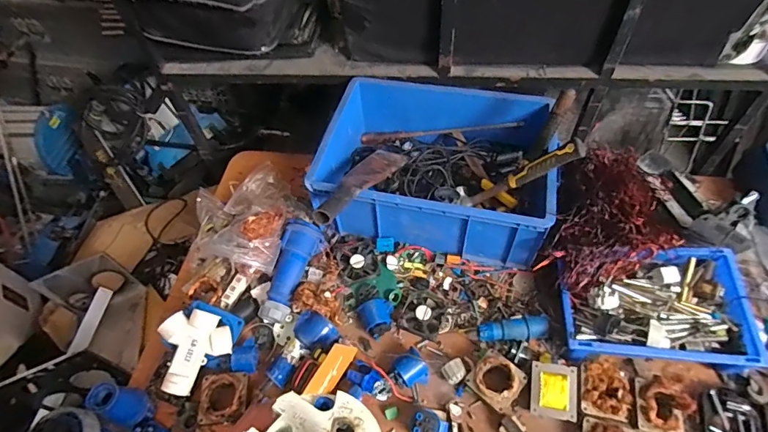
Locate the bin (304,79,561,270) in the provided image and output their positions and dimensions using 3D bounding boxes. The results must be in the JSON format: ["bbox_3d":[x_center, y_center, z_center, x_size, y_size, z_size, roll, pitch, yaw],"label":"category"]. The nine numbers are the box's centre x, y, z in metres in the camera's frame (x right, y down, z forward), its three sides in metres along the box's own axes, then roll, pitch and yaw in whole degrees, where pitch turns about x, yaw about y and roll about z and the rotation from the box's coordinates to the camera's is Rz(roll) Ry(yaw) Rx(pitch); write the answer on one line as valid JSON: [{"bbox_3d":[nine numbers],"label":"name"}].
[{"bbox_3d":[0.119,-0.123,0.973,0.472,0.165,0.386,9,55,9],"label":"bin"}]

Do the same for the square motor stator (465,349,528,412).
[{"bbox_3d":[0.199,0.290,0.756,0.082,0.040,0.081,36,74,30],"label":"square motor stator"}]

